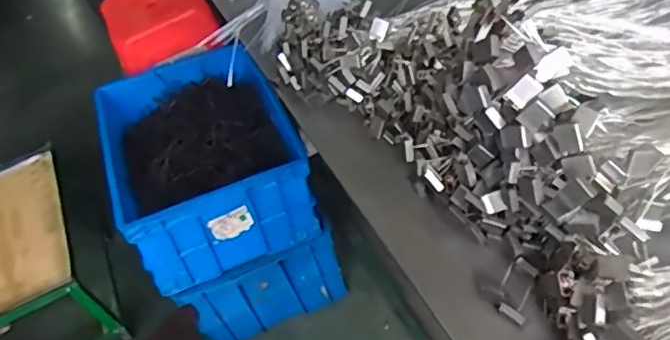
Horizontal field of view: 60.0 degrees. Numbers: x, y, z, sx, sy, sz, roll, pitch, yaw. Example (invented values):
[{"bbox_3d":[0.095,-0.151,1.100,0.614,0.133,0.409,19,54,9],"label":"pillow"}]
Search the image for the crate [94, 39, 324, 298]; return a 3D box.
[{"bbox_3d":[-0.341,-0.056,1.452,0.409,0.307,0.559,-25,48,-8],"label":"crate"}]

